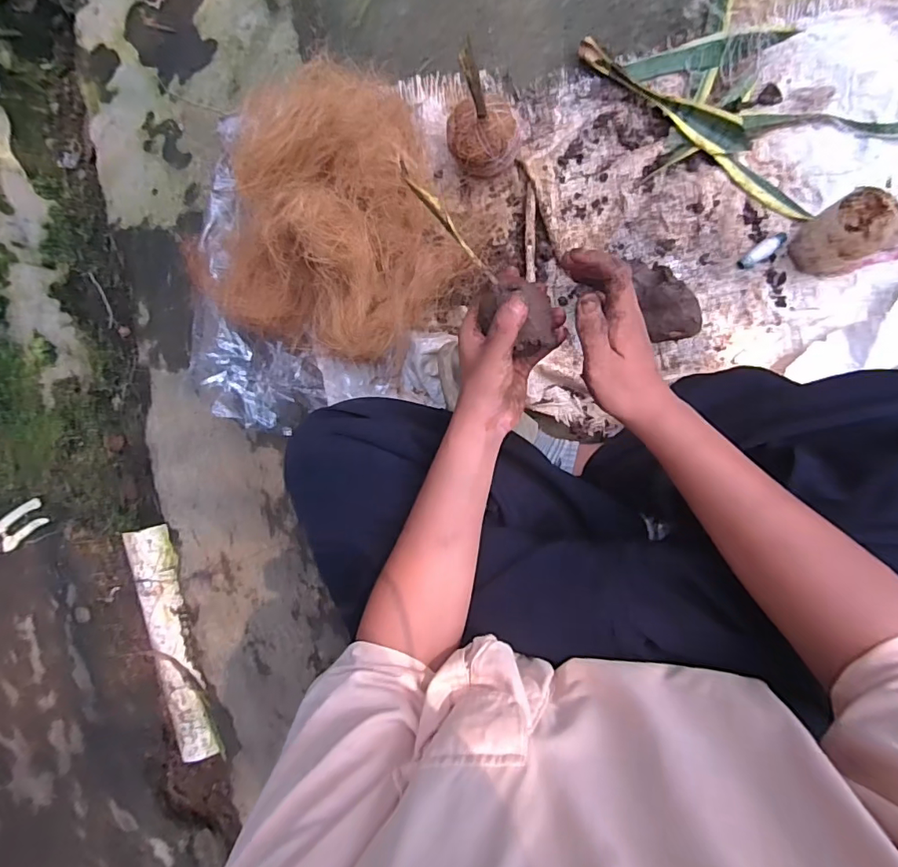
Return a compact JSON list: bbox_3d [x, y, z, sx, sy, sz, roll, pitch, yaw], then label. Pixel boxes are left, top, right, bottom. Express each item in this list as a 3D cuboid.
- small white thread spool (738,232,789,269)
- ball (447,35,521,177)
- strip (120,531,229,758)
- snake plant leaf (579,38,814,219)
[{"bbox_3d":[0.394,-0.229,0.635,0.062,0.015,0.020,-38,85,7],"label":"small white thread spool"},{"bbox_3d":[0.040,-0.365,0.603,0.090,0.183,0.075,-6,91,7],"label":"ball"},{"bbox_3d":[-0.436,0.337,0.806,0.076,0.015,0.374,-16,88,9],"label":"strip"},{"bbox_3d":[0.311,-0.391,0.638,0.350,0.028,0.043,42,96,6],"label":"snake plant leaf"}]

